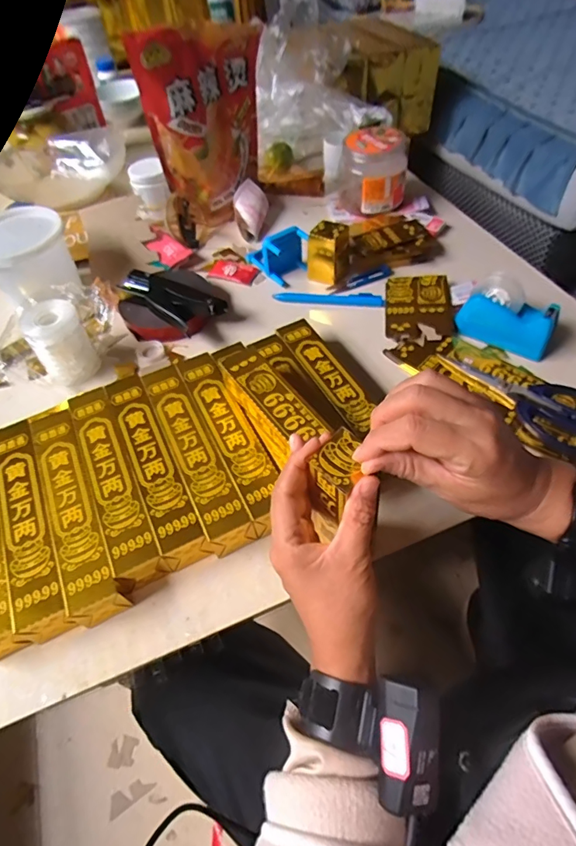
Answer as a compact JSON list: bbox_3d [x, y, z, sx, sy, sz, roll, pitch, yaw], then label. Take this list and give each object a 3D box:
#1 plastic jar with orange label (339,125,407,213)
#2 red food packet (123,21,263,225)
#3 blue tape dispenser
[{"bbox_3d":[0.139,-0.412,0.765,0.110,0.108,0.101,3,54,7],"label":"plastic jar with orange label"},{"bbox_3d":[-0.117,-0.447,0.721,0.184,0.264,0.052,-27,56,-15],"label":"red food packet"},{"bbox_3d":[0.273,-0.136,0.572,0.113,0.069,0.044,25,59,21],"label":"blue tape dispenser"}]

